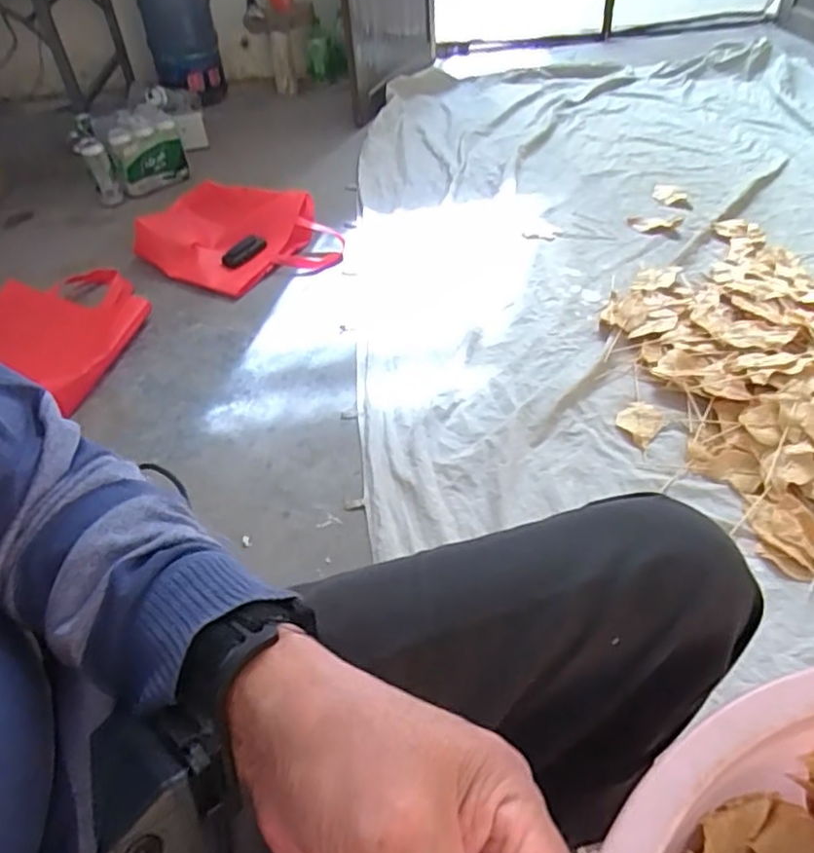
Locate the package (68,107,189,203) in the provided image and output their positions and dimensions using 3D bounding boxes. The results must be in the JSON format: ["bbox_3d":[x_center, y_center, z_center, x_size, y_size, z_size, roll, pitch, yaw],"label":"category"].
[{"bbox_3d":[-0.684,-0.688,1.628,0.244,0.165,0.160,-17,47,-10],"label":"package"}]

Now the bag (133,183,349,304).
[{"bbox_3d":[-0.375,-0.412,1.451,0.397,0.109,0.325,26,54,27],"label":"bag"}]

